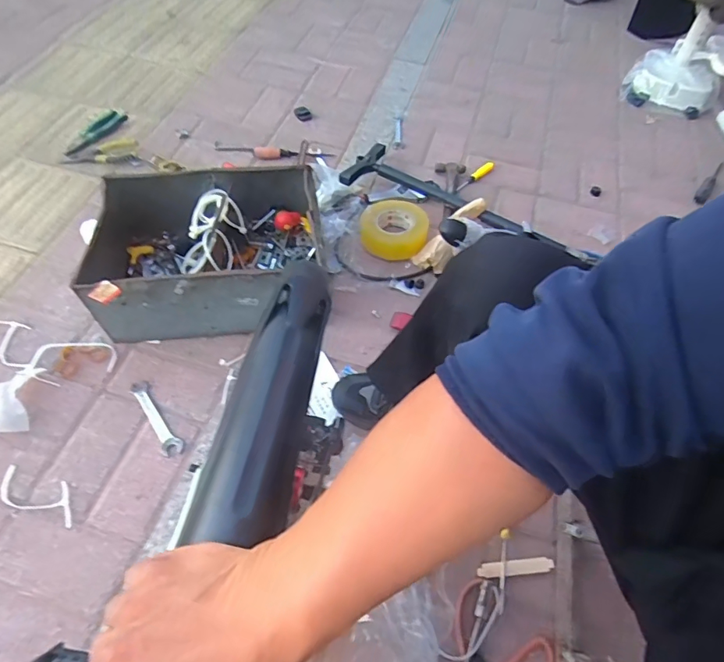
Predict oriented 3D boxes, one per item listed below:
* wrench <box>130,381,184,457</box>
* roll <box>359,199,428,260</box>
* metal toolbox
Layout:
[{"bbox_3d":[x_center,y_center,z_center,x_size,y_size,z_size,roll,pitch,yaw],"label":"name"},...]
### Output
[{"bbox_3d":[-0.357,0.147,0.817,0.033,0.008,0.159,-29,63,-21],"label":"wrench"},{"bbox_3d":[0.071,-0.226,1.057,0.145,0.055,0.147,2,57,-3],"label":"roll"},{"bbox_3d":[-0.288,-0.151,0.915,0.421,0.162,0.298,-8,58,-11],"label":"metal toolbox"}]

